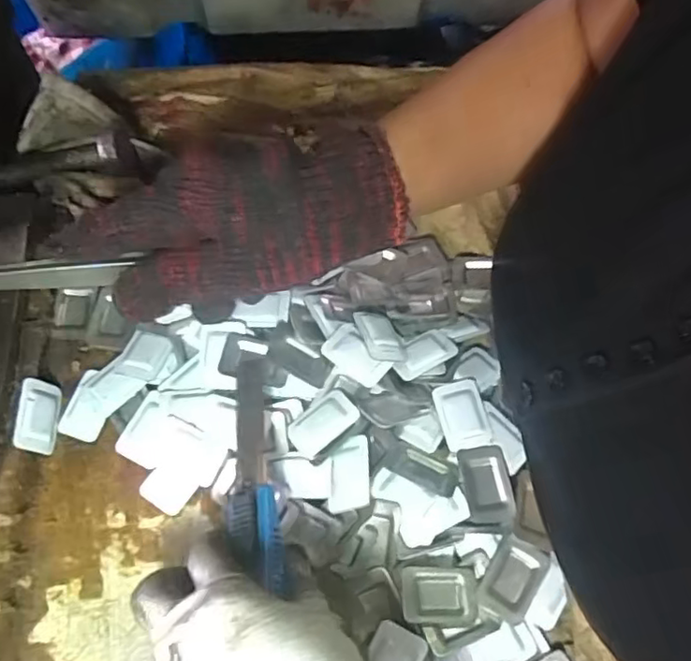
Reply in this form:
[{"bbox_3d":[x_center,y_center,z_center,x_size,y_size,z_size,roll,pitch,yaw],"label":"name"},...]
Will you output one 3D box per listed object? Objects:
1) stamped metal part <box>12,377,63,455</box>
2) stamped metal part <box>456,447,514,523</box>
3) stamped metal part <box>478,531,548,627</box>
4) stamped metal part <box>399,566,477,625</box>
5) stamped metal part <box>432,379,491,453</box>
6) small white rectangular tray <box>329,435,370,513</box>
[{"bbox_3d":[-0.172,0.048,0.338,0.007,0.025,0.040,-18,60,31],"label":"stamped metal part"},{"bbox_3d":[0.079,0.084,0.332,0.026,0.007,0.041,-6,65,-5],"label":"stamped metal part"},{"bbox_3d":[0.088,0.130,0.315,0.025,0.006,0.040,32,67,12],"label":"stamped metal part"},{"bbox_3d":[0.048,0.136,0.309,0.040,0.008,0.028,2,64,-2],"label":"stamped metal part"},{"bbox_3d":[0.068,0.049,0.350,0.027,0.004,0.039,-11,65,-8],"label":"stamped metal part"},{"bbox_3d":[0.002,0.079,0.330,0.022,0.004,0.039,-3,75,9],"label":"small white rectangular tray"}]

